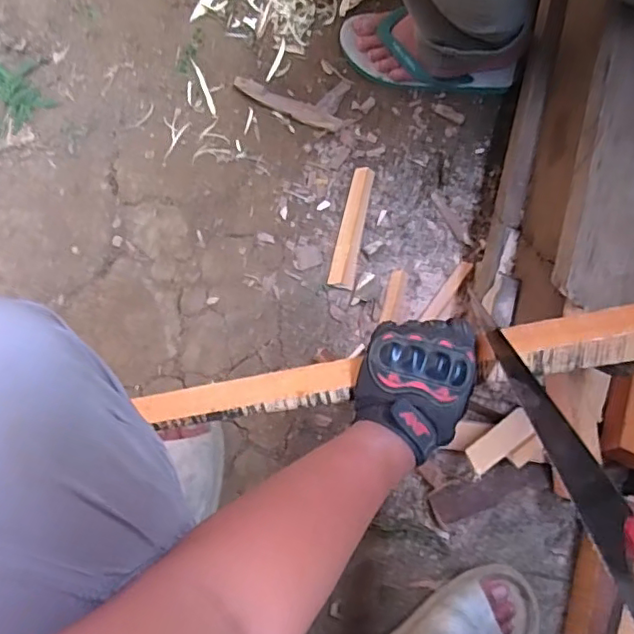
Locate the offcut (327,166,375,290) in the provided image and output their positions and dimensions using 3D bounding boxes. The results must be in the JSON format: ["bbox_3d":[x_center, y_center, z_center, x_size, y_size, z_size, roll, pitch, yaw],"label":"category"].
[{"bbox_3d":[0.052,-0.129,0.830,0.035,0.016,0.178,13,78,1],"label":"offcut"}]

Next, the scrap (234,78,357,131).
[{"bbox_3d":[-0.038,-0.311,0.861,0.183,0.004,0.033,23,79,3],"label":"scrap"}]

